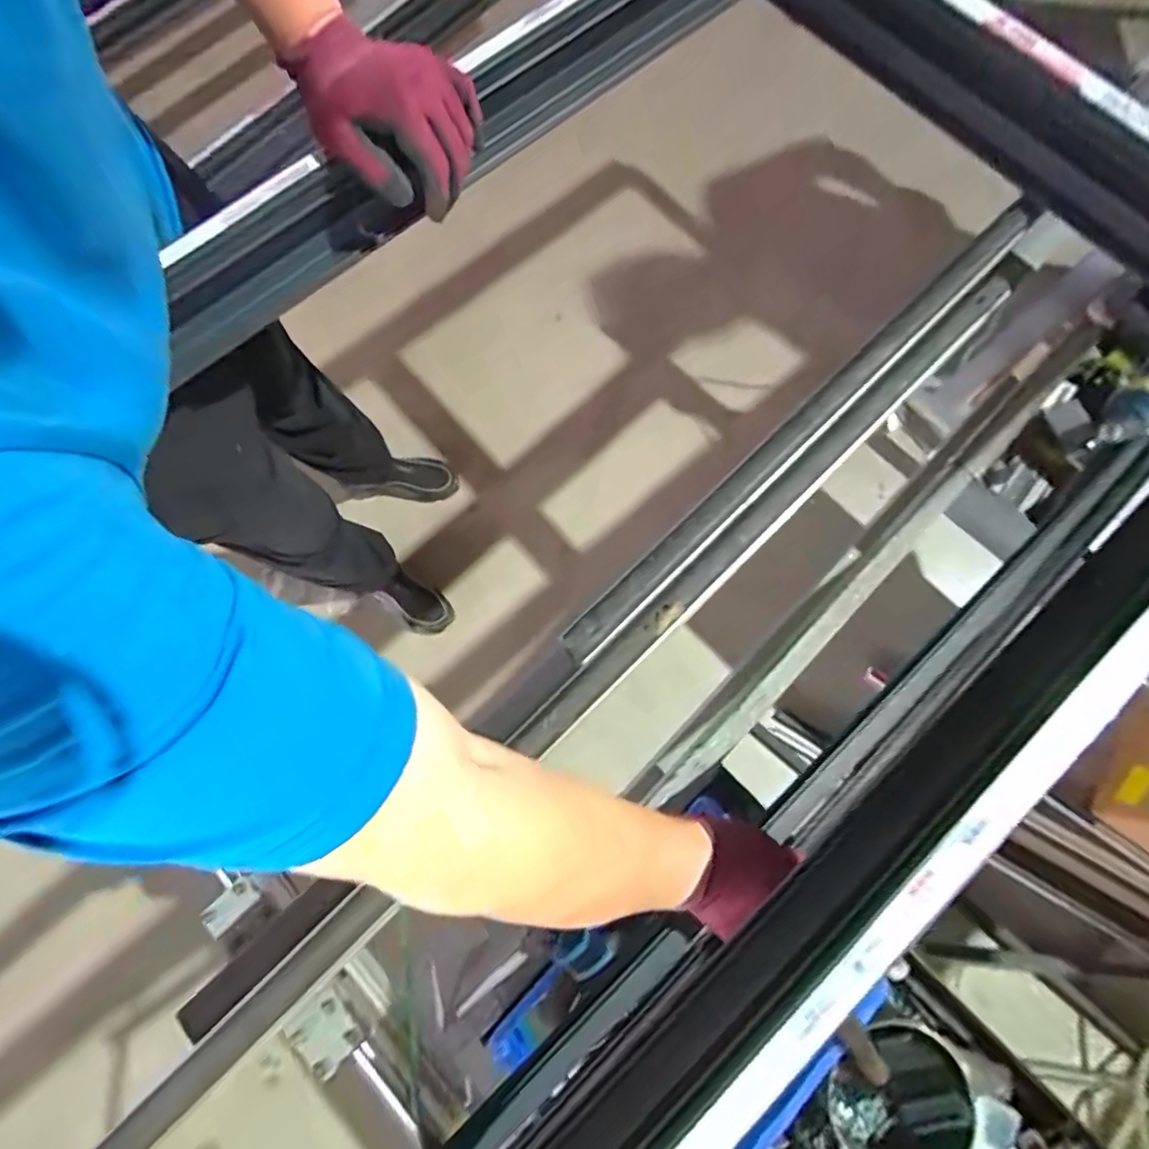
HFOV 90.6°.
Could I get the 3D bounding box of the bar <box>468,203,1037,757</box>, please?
[{"bbox_3d":[0.214,-0.144,0.506,0.599,0.048,0.034,-43,81,-11],"label":"bar"}]

